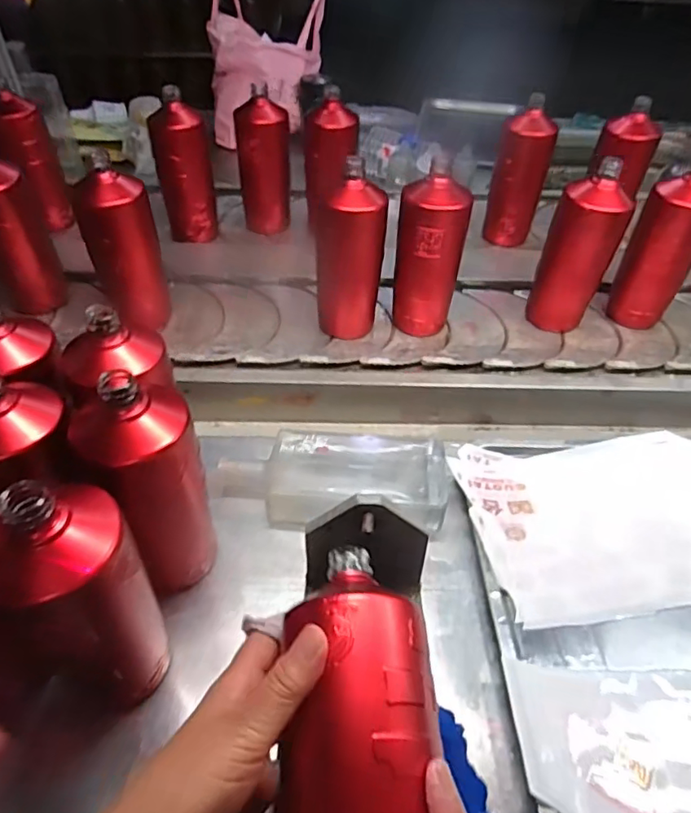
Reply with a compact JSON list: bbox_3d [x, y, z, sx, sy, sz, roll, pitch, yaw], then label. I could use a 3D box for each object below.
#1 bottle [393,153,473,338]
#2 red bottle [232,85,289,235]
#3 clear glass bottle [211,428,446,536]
[{"bbox_3d":[0.100,-0.186,0.668,0.067,0.203,0.069,2,47,-2],"label":"bottle"},{"bbox_3d":[-0.128,-0.383,0.856,0.064,0.202,0.067,15,48,10],"label":"red bottle"},{"bbox_3d":[-0.015,0.077,0.546,0.234,0.051,0.103,5,45,1],"label":"clear glass bottle"}]

